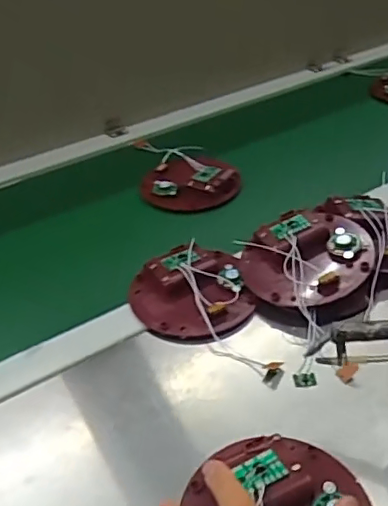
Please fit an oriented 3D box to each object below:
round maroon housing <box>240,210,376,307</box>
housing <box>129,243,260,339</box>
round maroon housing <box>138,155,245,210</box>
[{"bbox_3d":[0.106,0.006,0.537,0.119,0.045,0.114,-3,37,2],"label":"round maroon housing"},{"bbox_3d":[-0.002,0.035,0.528,0.109,0.021,0.106,-3,37,2],"label":"housing"},{"bbox_3d":[-0.005,-0.089,0.693,0.117,0.024,0.102,22,44,30],"label":"round maroon housing"}]

